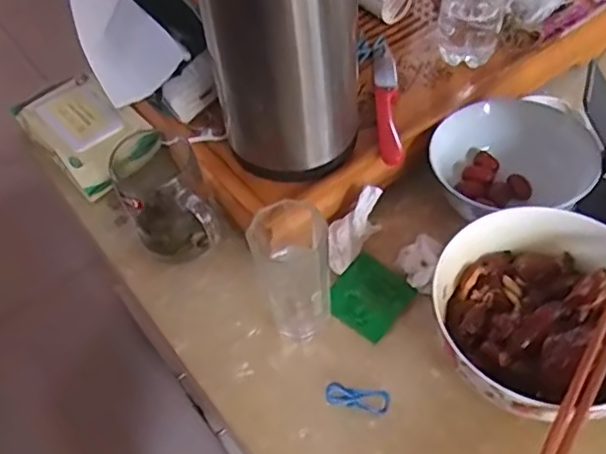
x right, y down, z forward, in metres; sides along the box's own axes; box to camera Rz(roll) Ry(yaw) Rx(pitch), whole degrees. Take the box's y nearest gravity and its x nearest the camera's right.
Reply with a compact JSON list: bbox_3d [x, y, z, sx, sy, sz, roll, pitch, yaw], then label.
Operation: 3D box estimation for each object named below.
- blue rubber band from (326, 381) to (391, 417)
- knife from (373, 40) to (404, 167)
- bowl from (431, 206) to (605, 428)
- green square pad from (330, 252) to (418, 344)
[{"bbox_3d":[0.045,0.141,0.507,0.053,0.012,0.017,6,54,9],"label":"blue rubber band"},{"bbox_3d":[0.085,-0.134,0.626,0.024,0.020,0.197,0,53,5],"label":"knife"},{"bbox_3d":[0.192,0.077,0.496,0.168,0.084,0.169,-2,53,3],"label":"bowl"},{"bbox_3d":[0.060,0.064,0.566,0.065,0.013,0.069,35,63,26],"label":"green square pad"}]

